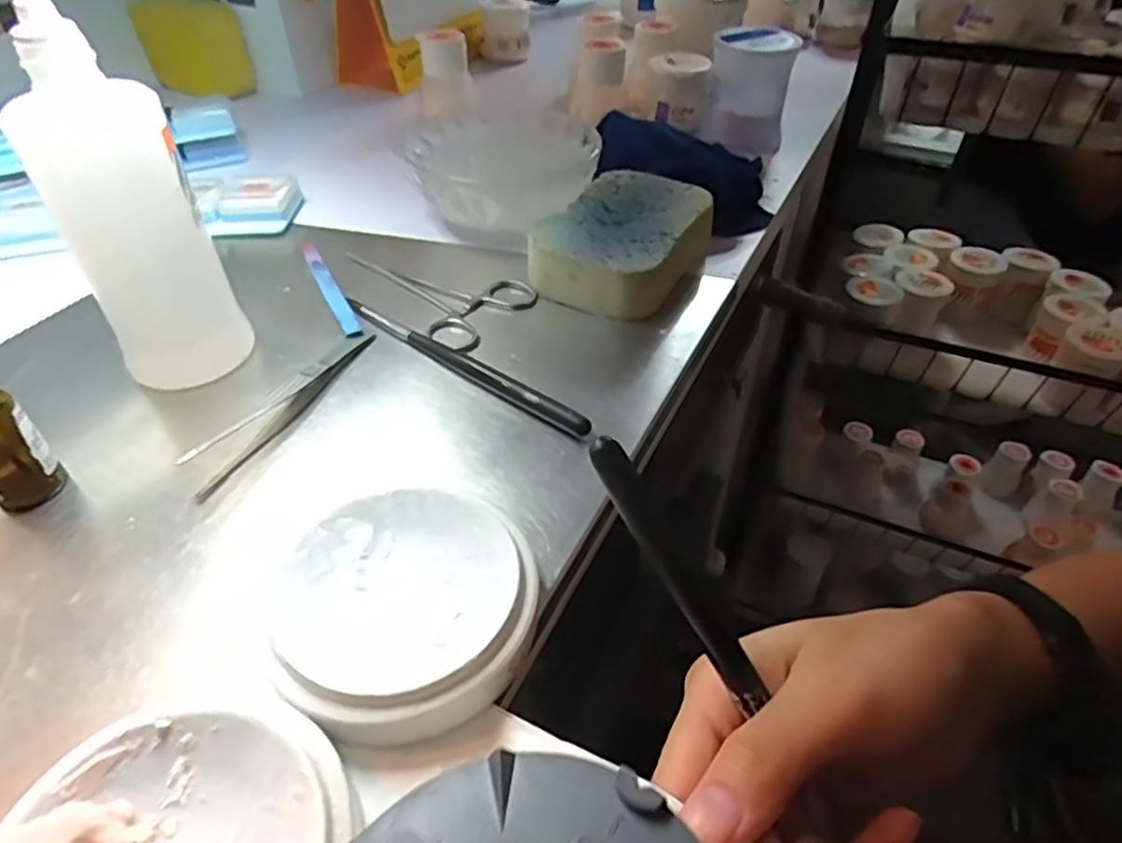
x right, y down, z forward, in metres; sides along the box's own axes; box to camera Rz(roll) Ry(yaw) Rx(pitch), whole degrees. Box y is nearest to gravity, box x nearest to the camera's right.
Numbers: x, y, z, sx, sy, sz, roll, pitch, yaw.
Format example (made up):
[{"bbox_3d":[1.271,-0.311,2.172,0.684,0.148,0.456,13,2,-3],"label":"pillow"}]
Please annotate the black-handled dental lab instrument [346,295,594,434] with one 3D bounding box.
[{"bbox_3d":[-0.051,-0.031,0.341,0.161,0.007,0.009,30,51,29],"label":"black-handled dental lab instrument"}]

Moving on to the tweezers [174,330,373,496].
[{"bbox_3d":[-0.127,-0.010,0.320,0.018,0.006,0.116,20,47,21],"label":"tweezers"}]

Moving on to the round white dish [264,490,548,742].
[{"bbox_3d":[-0.052,0.061,0.232,0.084,0.020,0.086,0,43,0],"label":"round white dish"}]

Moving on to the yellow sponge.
[{"bbox_3d":[0.039,-0.105,0.404,0.074,0.035,0.112,20,46,21],"label":"yellow sponge"}]

